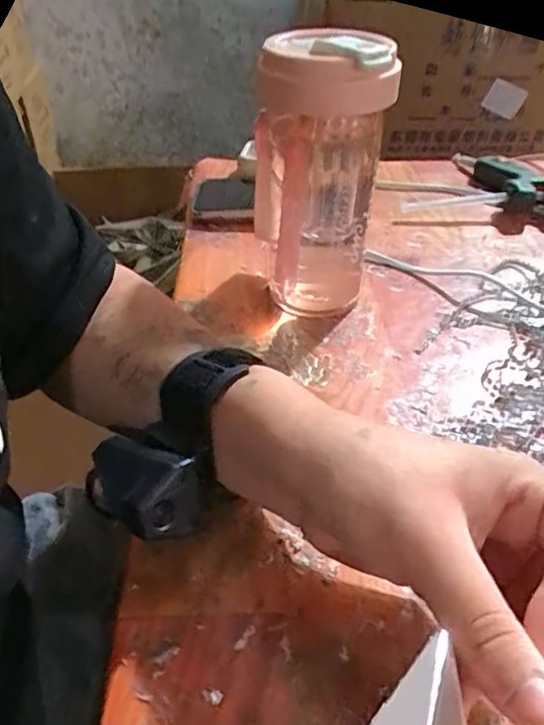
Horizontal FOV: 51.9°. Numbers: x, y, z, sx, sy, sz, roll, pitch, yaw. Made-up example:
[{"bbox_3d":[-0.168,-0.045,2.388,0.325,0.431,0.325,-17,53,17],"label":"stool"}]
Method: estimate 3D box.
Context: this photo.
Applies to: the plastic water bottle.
[{"bbox_3d":[0.029,-0.126,0.394,0.090,0.193,0.094,3,40,3],"label":"plastic water bottle"}]

